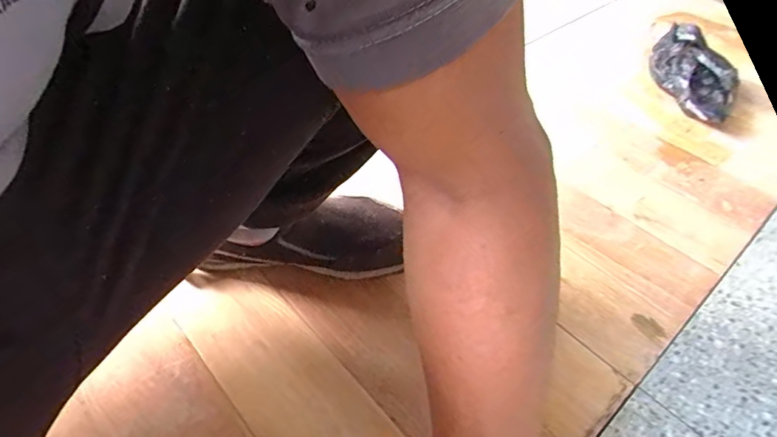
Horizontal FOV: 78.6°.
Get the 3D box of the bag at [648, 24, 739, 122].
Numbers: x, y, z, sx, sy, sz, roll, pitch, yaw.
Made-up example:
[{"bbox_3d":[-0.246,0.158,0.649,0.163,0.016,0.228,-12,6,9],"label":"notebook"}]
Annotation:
[{"bbox_3d":[0.583,-0.274,0.894,0.129,0.075,0.239,11,47,6],"label":"bag"}]

